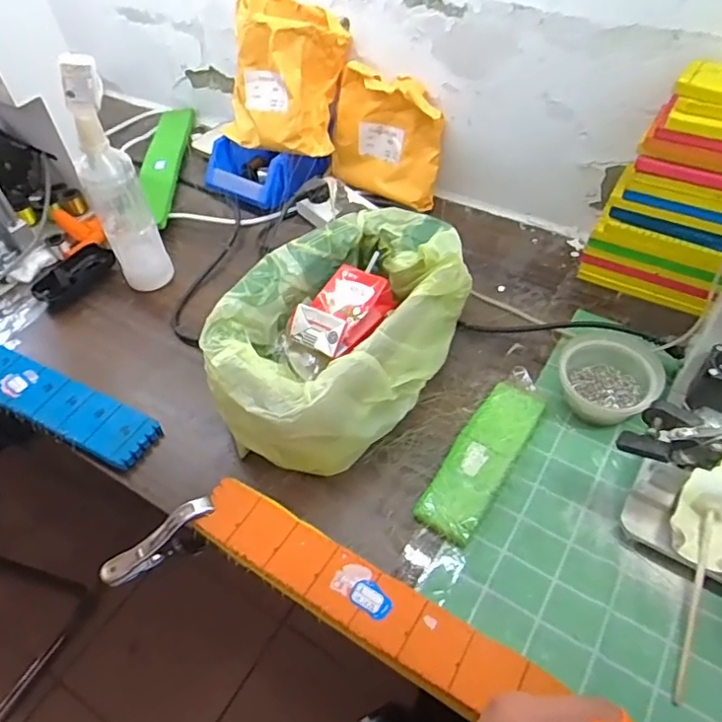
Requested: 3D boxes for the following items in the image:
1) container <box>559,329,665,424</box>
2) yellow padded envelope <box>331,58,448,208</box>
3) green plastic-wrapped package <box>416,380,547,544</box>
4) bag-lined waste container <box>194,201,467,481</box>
[{"bbox_3d":[0.250,0.020,0.580,0.093,0.056,0.095,-2,51,2],"label":"container"},{"bbox_3d":[0.034,-0.314,0.798,0.167,0.163,0.028,25,45,24],"label":"yellow padded envelope"},{"bbox_3d":[0.120,0.092,0.556,0.057,0.017,0.179,27,57,23],"label":"green plastic-wrapped package"},{"bbox_3d":[-0.016,-0.035,0.600,0.193,0.109,0.297,25,57,22],"label":"bag-lined waste container"}]

